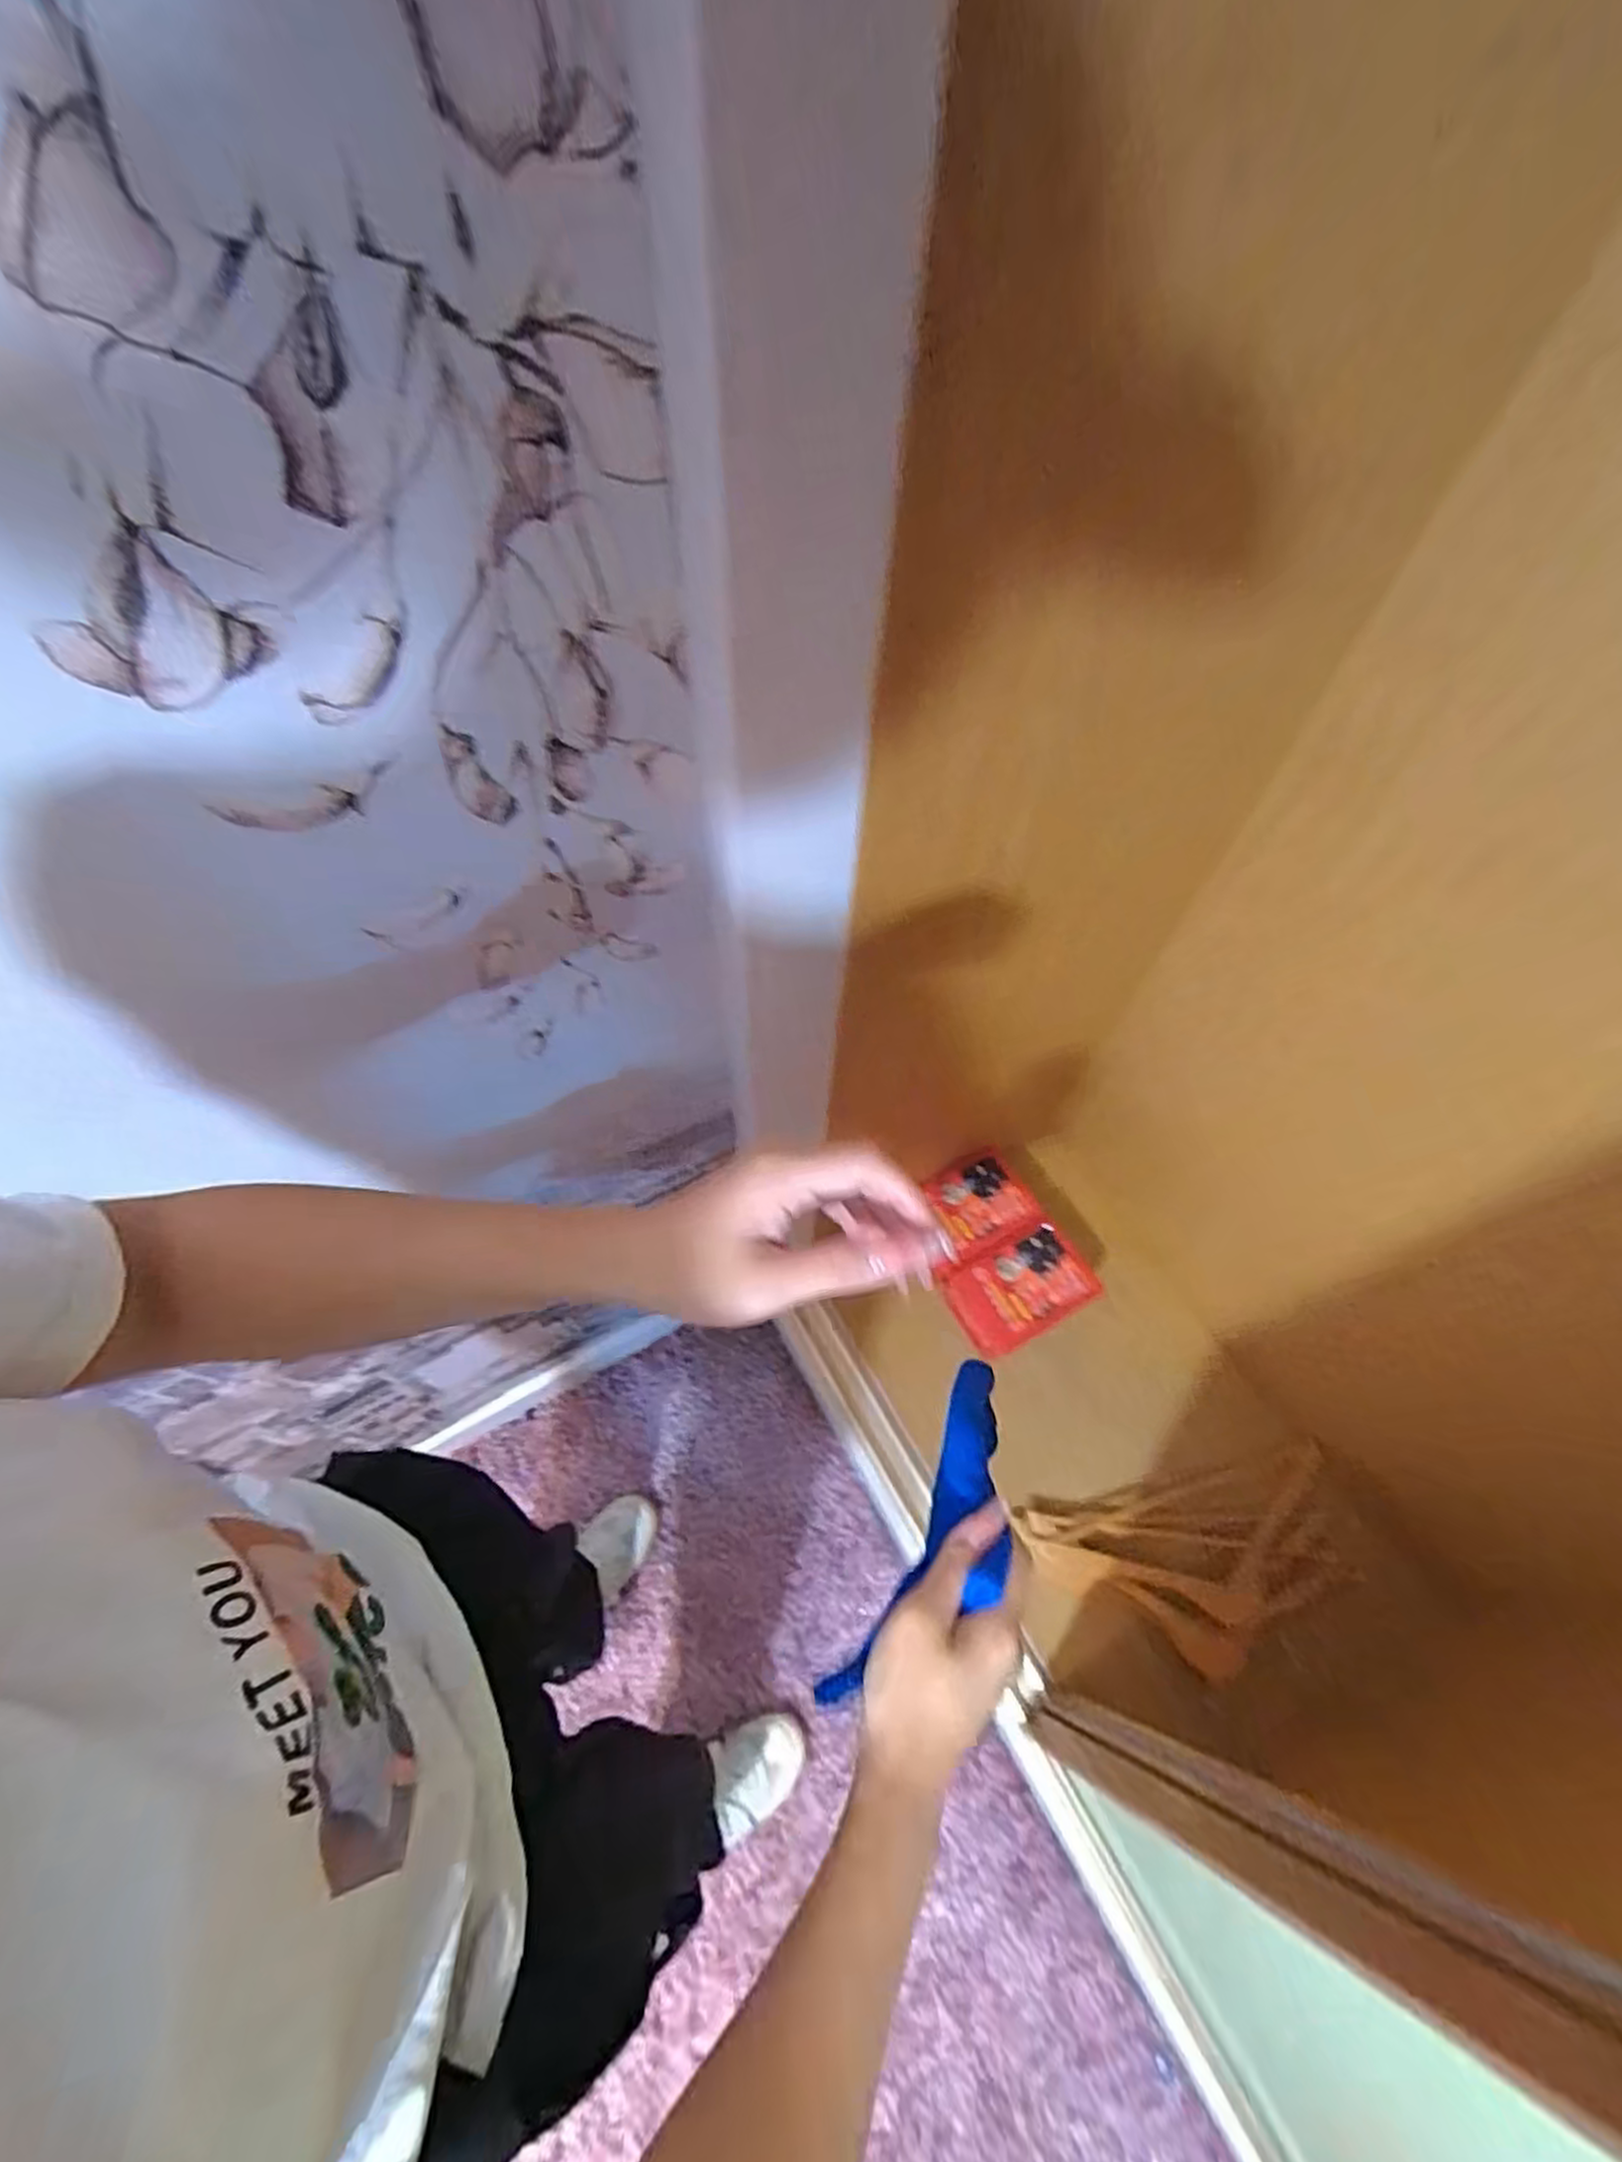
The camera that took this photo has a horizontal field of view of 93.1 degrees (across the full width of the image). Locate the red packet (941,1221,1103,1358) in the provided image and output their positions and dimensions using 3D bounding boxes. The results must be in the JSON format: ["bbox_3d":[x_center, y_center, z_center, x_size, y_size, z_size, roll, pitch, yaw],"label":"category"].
[{"bbox_3d":[0.314,0.310,1.145,0.199,0.060,0.136,-23,62,-15],"label":"red packet"}]

